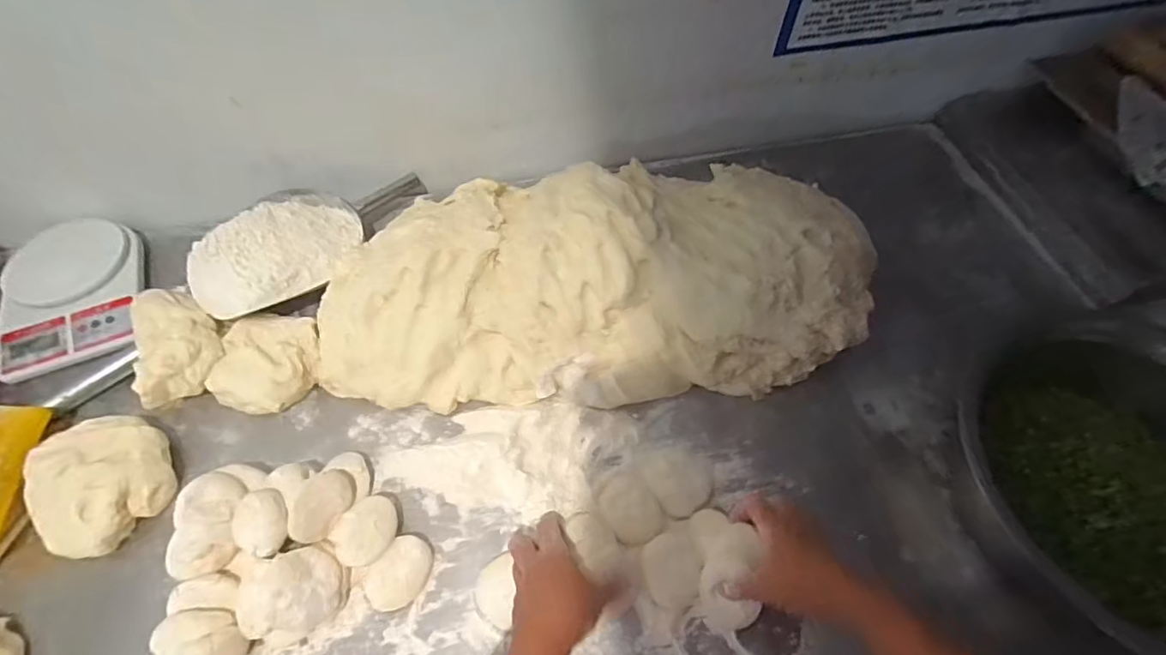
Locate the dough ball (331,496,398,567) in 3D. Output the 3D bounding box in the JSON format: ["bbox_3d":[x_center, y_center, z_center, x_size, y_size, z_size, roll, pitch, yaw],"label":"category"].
[{"bbox_3d":[-0.212,0.204,0.512,0.055,0.039,0.060,0,59,0],"label":"dough ball"}]

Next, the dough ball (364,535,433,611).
[{"bbox_3d":[-0.176,0.237,0.495,0.048,0.029,0.065,30,63,17],"label":"dough ball"}]

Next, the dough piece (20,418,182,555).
[{"bbox_3d":[-0.488,0.156,0.521,0.117,0.052,0.117,0,59,0],"label":"dough piece"}]

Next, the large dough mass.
[{"bbox_3d":[0.018,-0.066,0.608,0.616,0.123,0.275,-3,59,-2],"label":"large dough mass"}]

